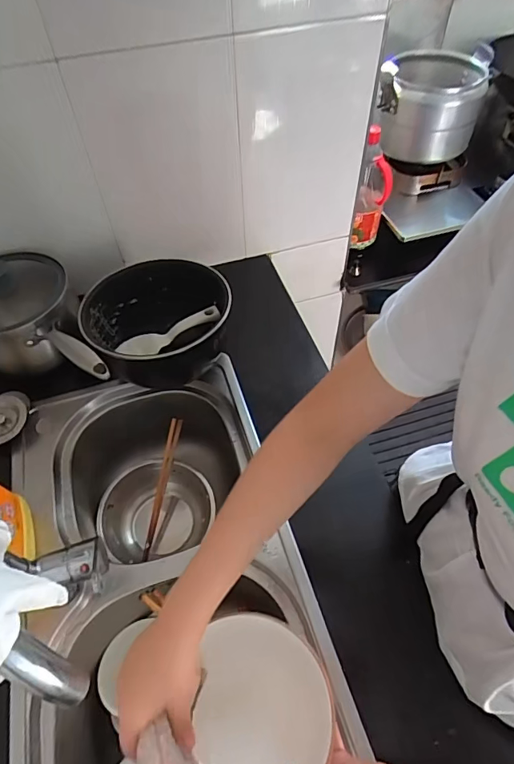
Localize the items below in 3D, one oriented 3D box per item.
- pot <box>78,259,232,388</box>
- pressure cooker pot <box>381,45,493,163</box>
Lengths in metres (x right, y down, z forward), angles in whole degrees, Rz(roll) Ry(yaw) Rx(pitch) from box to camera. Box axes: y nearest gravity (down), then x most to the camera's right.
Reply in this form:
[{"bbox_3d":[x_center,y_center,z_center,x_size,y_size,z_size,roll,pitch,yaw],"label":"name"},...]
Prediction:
[{"bbox_3d":[-0.160,-0.099,0.755,0.228,0.126,0.209,-1,53,1],"label":"pot"},{"bbox_3d":[0.421,-0.685,1.082,0.222,0.170,0.268,14,55,11],"label":"pressure cooker pot"}]

